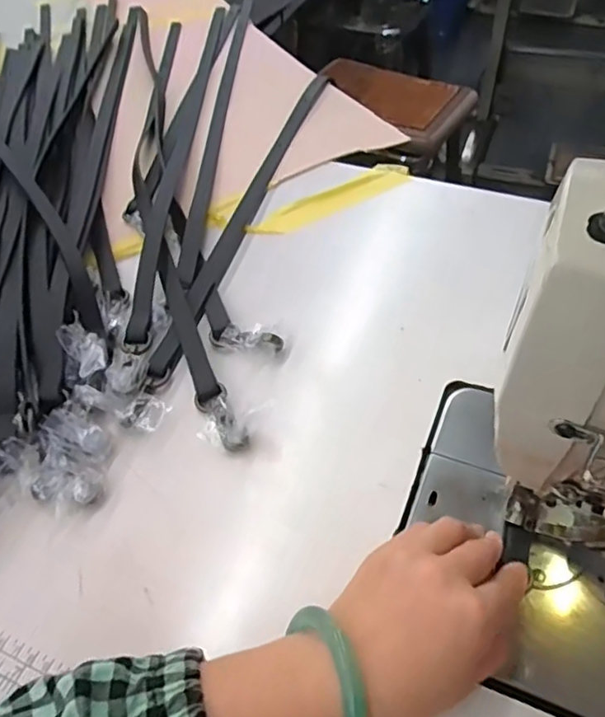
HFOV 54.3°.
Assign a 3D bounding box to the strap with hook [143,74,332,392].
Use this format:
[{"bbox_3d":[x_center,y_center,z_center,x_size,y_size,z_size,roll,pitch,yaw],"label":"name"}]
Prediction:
[{"bbox_3d":[-0.043,-0.162,0.568,0.020,0.011,0.483,10,50,14],"label":"strap with hook"}]

